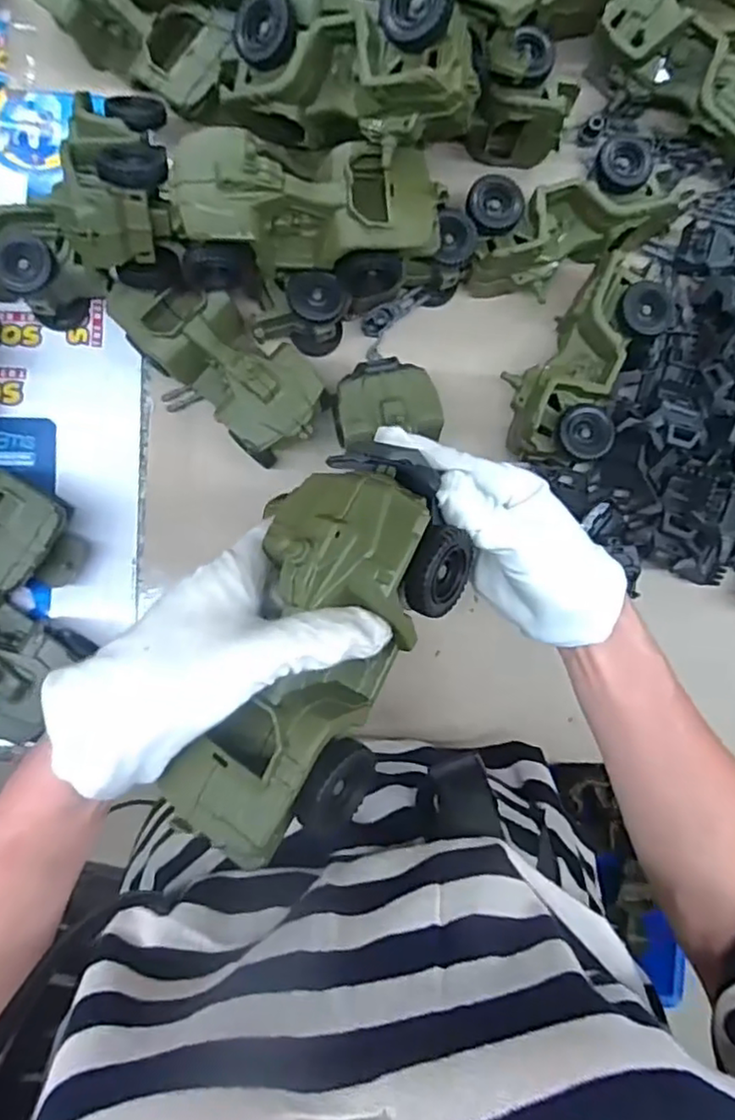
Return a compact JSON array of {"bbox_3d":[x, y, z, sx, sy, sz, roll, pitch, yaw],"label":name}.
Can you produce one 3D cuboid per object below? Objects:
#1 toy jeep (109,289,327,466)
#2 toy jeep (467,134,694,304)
[{"bbox_3d":[-0.117,-0.157,0.525,0.176,0.079,0.091,41,86,-1],"label":"toy jeep"},{"bbox_3d":[0.165,-0.278,0.548,0.176,0.071,0.087,-21,89,-4],"label":"toy jeep"}]

